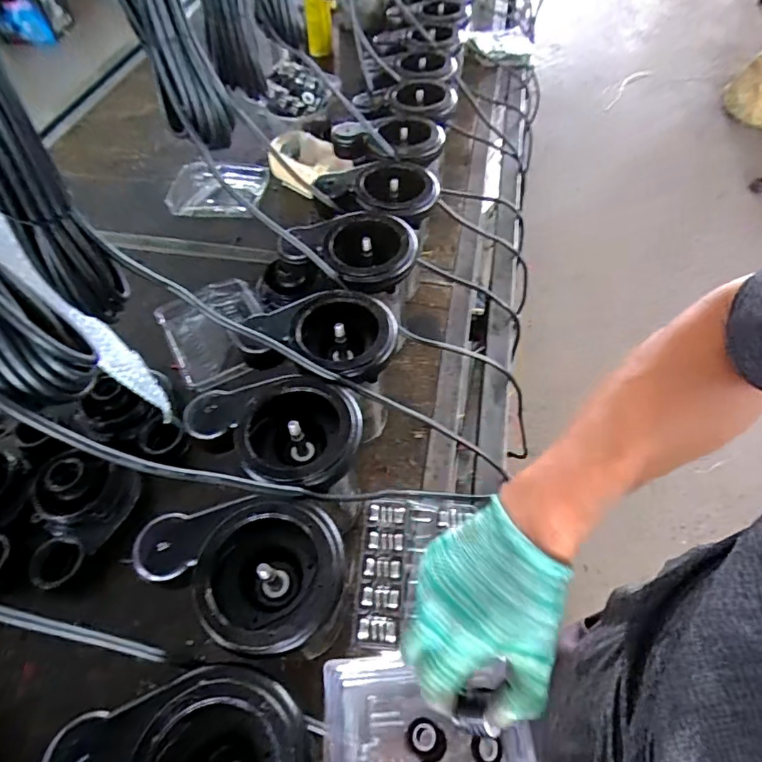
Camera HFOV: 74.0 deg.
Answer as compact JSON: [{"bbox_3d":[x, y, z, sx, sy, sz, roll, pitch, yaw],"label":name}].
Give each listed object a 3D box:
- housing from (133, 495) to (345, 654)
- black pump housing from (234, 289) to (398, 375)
[{"bbox_3d":[-0.115,0.159,0.412,0.163,0.059,0.111,0,54,1],"label":"housing"},{"bbox_3d":[-0.061,-0.046,0.557,0.149,0.056,0.105,16,56,12],"label":"black pump housing"}]

